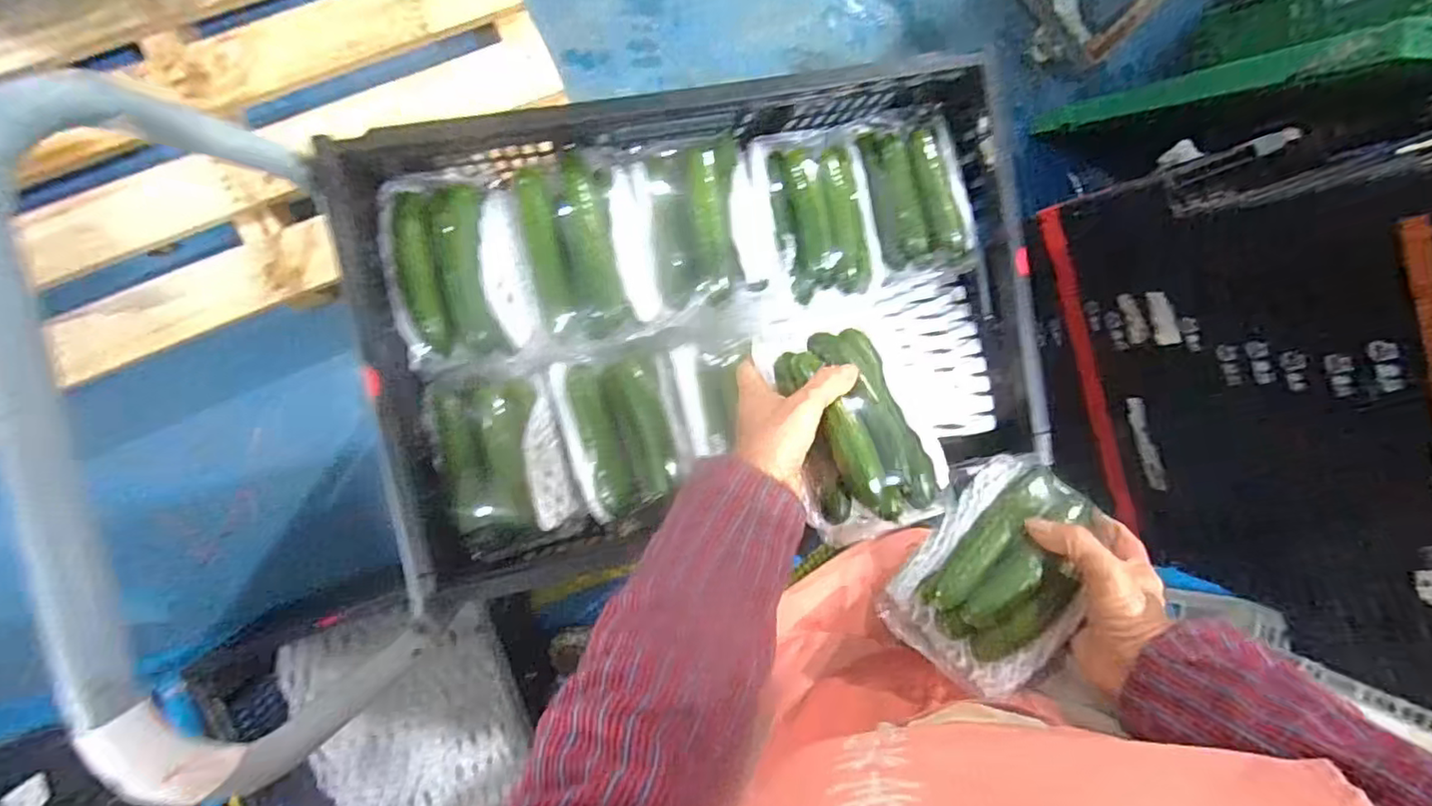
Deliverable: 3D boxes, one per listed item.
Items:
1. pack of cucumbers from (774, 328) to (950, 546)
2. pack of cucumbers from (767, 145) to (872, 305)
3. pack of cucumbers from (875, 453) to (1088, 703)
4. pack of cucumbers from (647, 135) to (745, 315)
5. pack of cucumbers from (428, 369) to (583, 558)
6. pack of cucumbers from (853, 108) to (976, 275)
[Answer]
[{"bbox_3d":[0.103,0.028,0.464,0.094,0.067,0.153,-22,96,-8],"label":"pack of cucumbers"},{"bbox_3d":[0.103,-0.173,0.579,0.090,0.047,0.141,-9,94,-9],"label":"pack of cucumbers"},{"bbox_3d":[0.214,0.124,0.471,0.173,0.115,0.065,-45,134,-10],"label":"pack of cucumbers"},{"bbox_3d":[-0.017,-0.165,0.572,0.082,0.052,0.152,-4,93,-9],"label":"pack of cucumbers"},{"bbox_3d":[-0.194,0.050,0.559,0.111,0.046,0.161,-16,95,-8],"label":"pack of cucumbers"},{"bbox_3d":[0.199,-0.212,0.611,0.095,0.061,0.165,-15,95,-8],"label":"pack of cucumbers"}]

